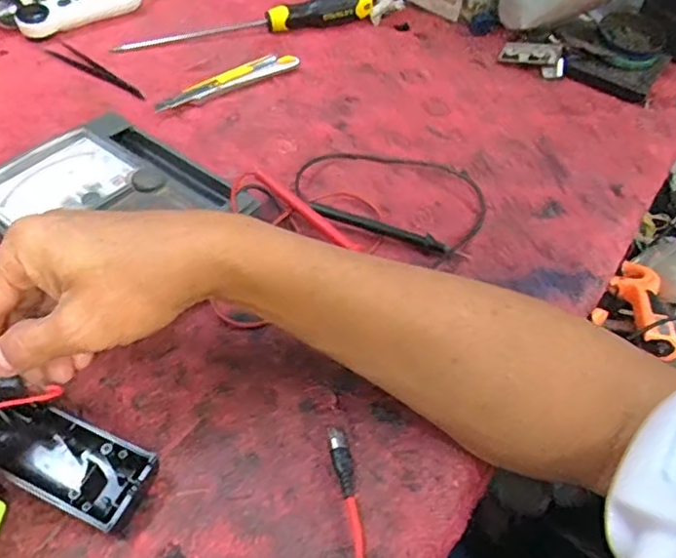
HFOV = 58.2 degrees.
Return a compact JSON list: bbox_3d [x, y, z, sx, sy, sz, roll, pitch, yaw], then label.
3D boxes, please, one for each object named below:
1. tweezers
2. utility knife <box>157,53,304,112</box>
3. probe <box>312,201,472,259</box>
[{"bbox_3d":[-0.210,-0.184,0.533,0.124,0.006,0.019,31,54,20],"label":"tweezers"},{"bbox_3d":[-0.095,-0.171,0.523,0.131,0.018,0.019,-25,56,-23],"label":"utility knife"},{"bbox_3d":[0.034,-0.033,0.418,0.108,0.015,0.010,15,50,8],"label":"probe"}]

